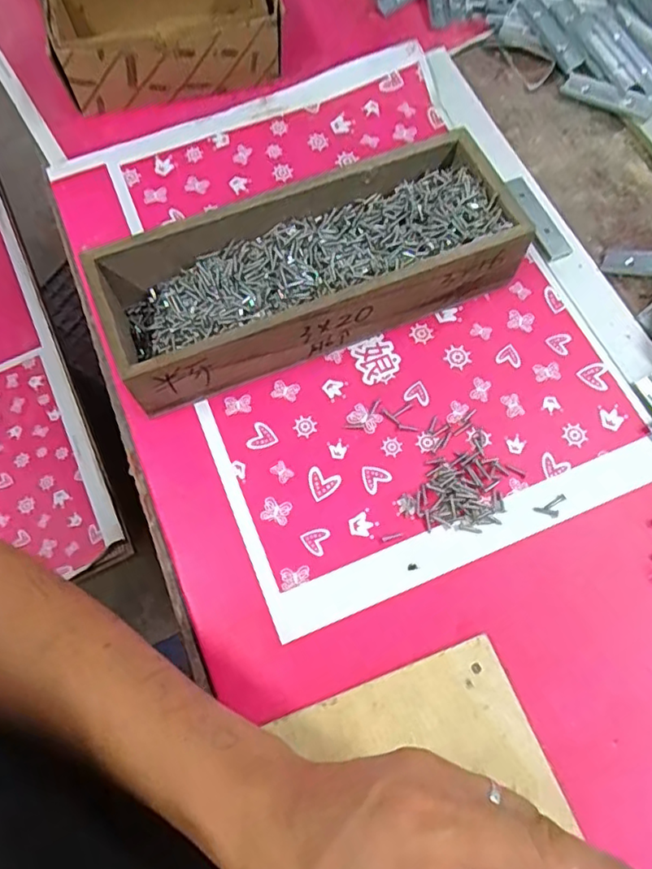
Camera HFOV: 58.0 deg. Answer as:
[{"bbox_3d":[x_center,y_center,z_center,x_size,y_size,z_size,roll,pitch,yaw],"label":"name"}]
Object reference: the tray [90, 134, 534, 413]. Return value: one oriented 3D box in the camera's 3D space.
[{"bbox_3d":[-0.012,-0.111,0.411,0.284,0.067,0.104,-22,69,-7],"label":"tray"}]

